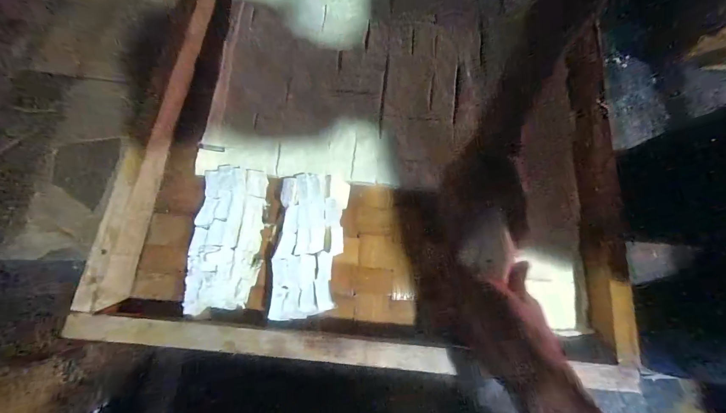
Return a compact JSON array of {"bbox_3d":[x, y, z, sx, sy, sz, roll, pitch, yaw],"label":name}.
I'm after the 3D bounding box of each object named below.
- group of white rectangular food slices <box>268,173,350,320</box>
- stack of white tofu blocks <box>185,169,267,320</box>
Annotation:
[{"bbox_3d":[-0.064,0.044,0.399,0.078,0.037,0.172,2,77,-1],"label":"group of white rectangular food slices"},{"bbox_3d":[-0.162,0.037,0.397,0.080,0.033,0.177,4,77,-1],"label":"stack of white tofu blocks"}]

